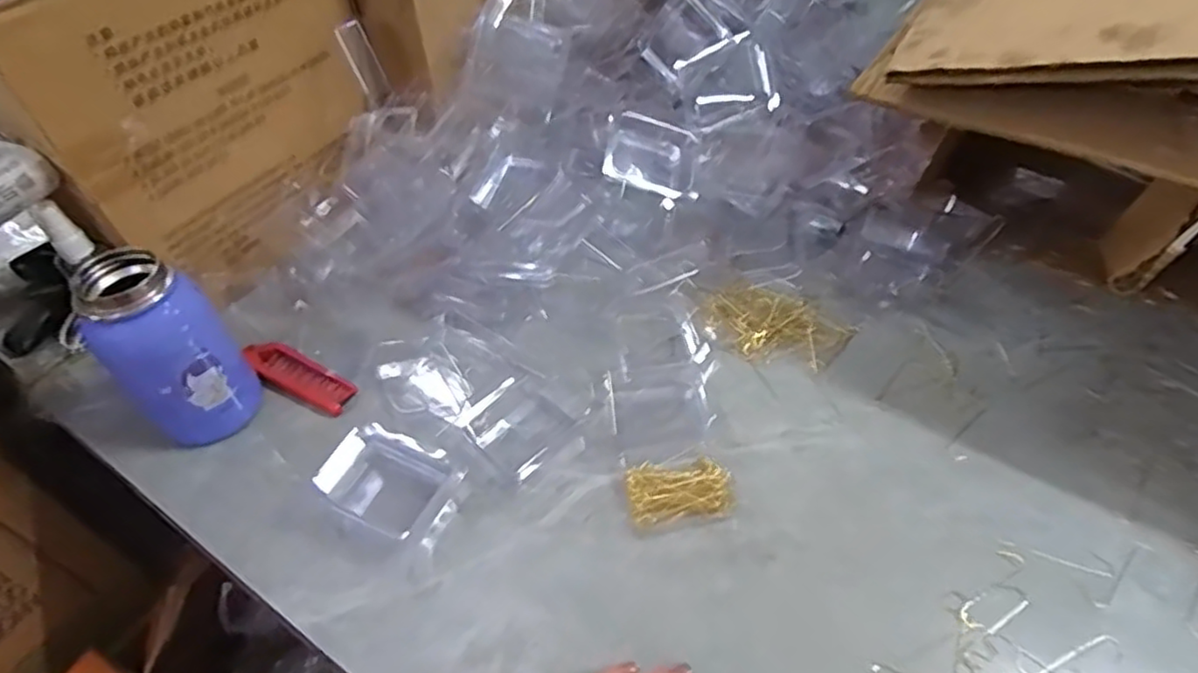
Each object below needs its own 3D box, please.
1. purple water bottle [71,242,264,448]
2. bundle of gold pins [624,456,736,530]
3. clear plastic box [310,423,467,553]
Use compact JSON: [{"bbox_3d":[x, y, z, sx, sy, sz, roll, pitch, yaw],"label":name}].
[{"bbox_3d":[-0.302,0.010,0.462,0.062,0.133,0.064,-13,49,-10],"label":"purple water bottle"},{"bbox_3d":[0.055,0.105,0.449,0.069,0.010,0.040,-8,48,-6],"label":"bundle of gold pins"},{"bbox_3d":[-0.139,0.098,0.451,0.087,0.028,0.063,18,51,17],"label":"clear plastic box"}]

